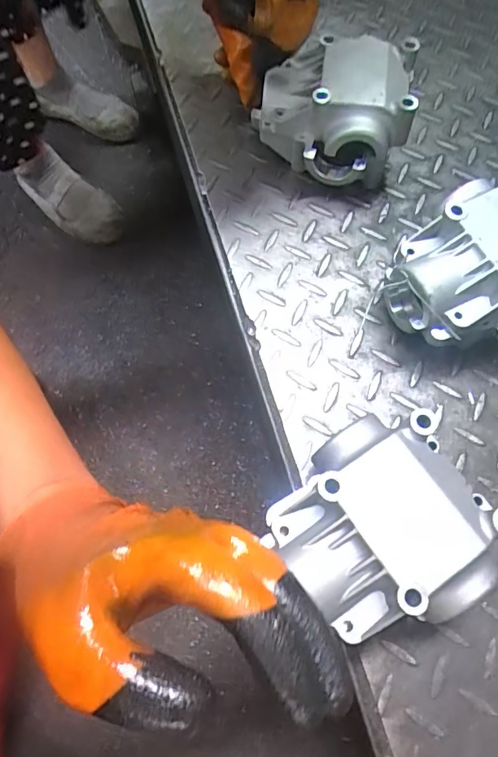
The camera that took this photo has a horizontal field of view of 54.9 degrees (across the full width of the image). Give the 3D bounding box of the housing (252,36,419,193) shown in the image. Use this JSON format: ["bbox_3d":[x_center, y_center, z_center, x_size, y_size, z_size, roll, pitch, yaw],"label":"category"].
[{"bbox_3d":[0.088,-0.288,0.498,0.152,0.102,0.143,9,68,4],"label":"housing"}]

